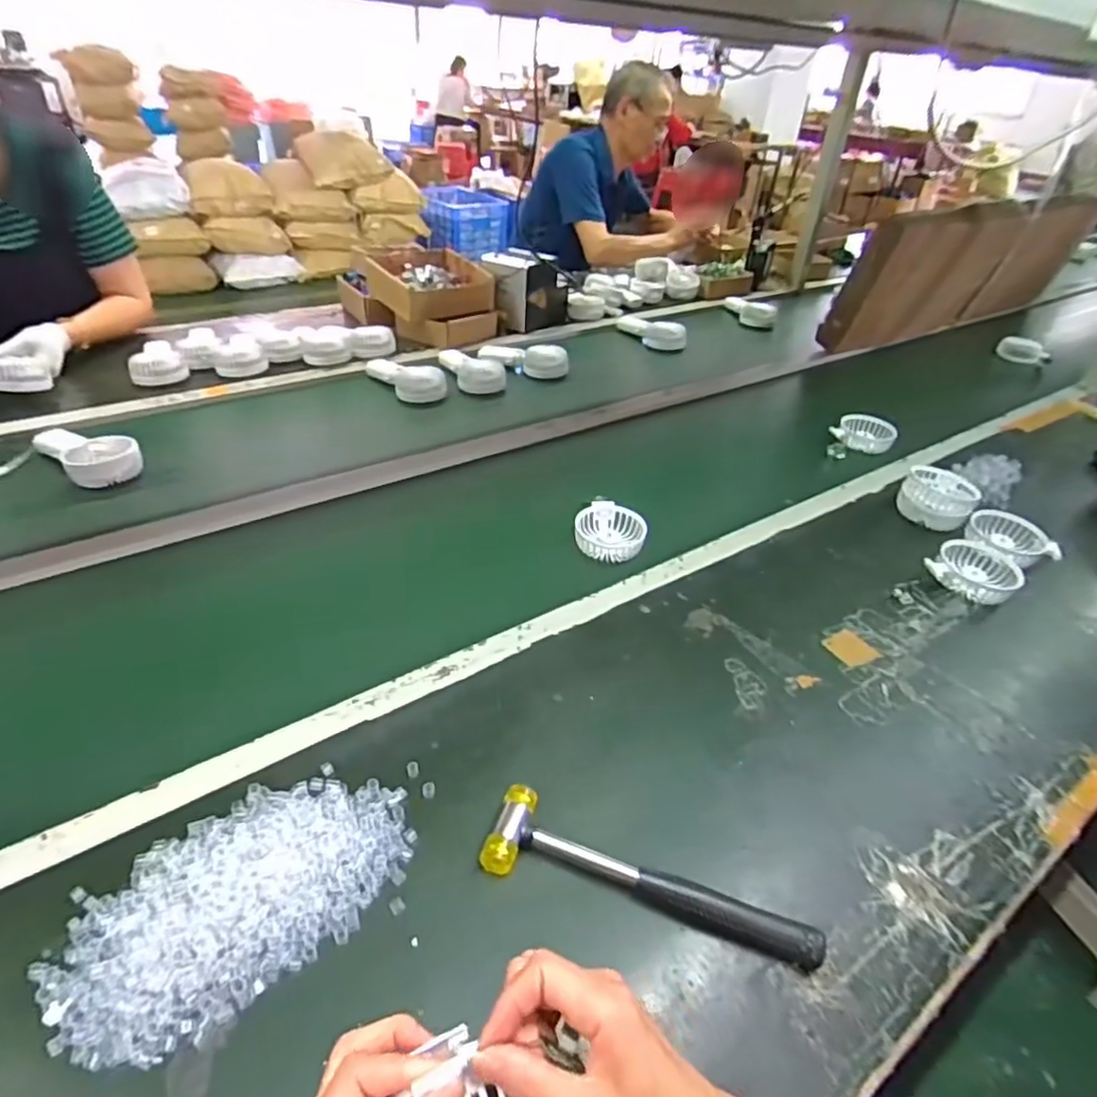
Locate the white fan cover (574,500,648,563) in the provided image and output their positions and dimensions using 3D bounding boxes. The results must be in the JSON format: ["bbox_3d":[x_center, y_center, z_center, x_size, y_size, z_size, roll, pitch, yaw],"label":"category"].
[{"bbox_3d":[0.081,-0.025,0.822,0.090,0.028,0.094,10,38,7],"label":"white fan cover"}]

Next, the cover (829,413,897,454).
[{"bbox_3d":[0.549,-0.200,1.105,0.100,0.043,0.080,29,44,28],"label":"cover"}]

